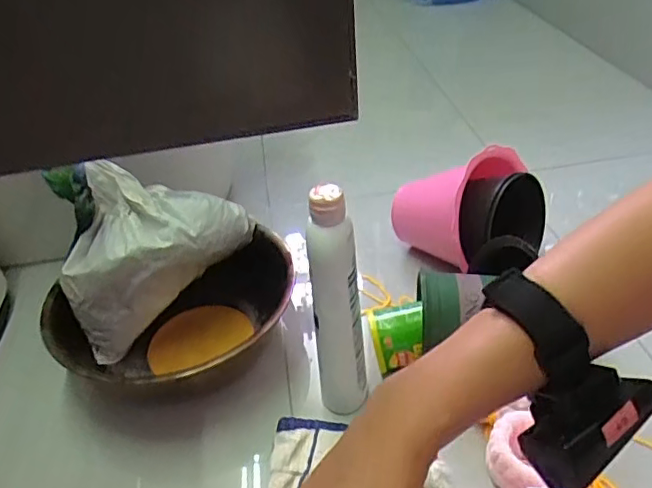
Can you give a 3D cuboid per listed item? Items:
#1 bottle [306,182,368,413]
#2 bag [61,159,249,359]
[{"bbox_3d":[0.011,0.062,0.552,0.050,0.247,0.041,-2,38,4],"label":"bottle"},{"bbox_3d":[-0.197,0.015,0.698,0.221,0.193,0.099,-18,39,-16],"label":"bag"}]

